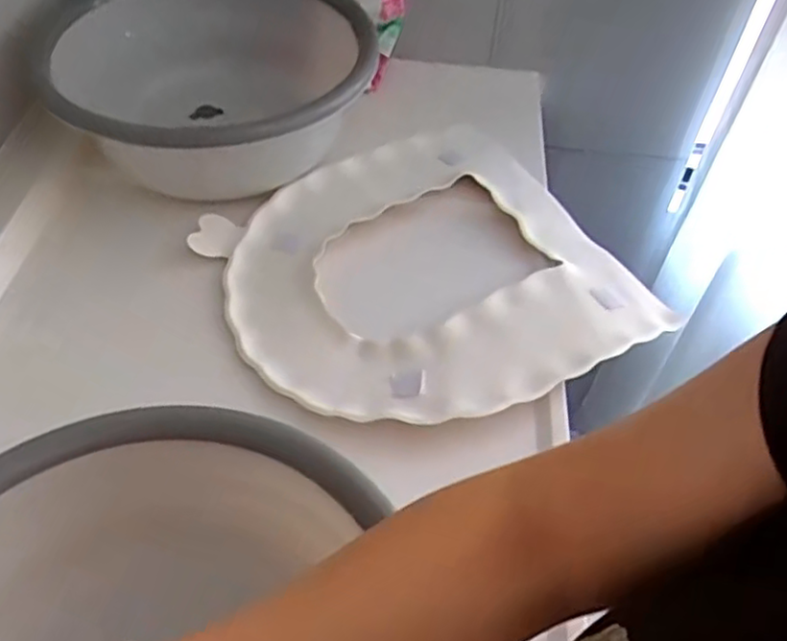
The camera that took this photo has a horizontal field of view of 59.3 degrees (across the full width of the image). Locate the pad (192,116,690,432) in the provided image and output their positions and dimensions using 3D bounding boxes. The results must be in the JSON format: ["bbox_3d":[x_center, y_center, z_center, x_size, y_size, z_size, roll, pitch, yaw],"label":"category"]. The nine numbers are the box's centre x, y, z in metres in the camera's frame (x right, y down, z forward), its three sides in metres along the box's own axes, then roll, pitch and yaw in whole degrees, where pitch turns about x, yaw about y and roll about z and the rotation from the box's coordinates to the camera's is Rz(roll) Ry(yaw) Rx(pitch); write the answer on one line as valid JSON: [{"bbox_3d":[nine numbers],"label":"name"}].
[{"bbox_3d":[0.025,-0.060,0.722,0.387,0.039,0.395,-26,56,-22],"label":"pad"}]

